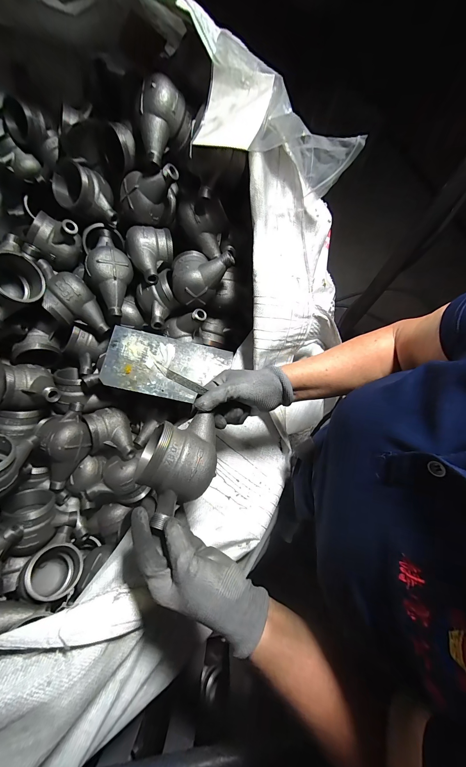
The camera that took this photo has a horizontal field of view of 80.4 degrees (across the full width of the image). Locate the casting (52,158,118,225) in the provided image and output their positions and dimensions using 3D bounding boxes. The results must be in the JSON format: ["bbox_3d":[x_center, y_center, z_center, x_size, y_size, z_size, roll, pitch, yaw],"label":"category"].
[{"bbox_3d":[-0.276,-0.364,0.515,0.111,0.065,0.071,10,71,3],"label":"casting"}]

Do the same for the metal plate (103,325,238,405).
[{"bbox_3d":[-0.128,-0.033,0.543,0.232,0.006,0.121,13,75,-6],"label":"metal plate"}]

